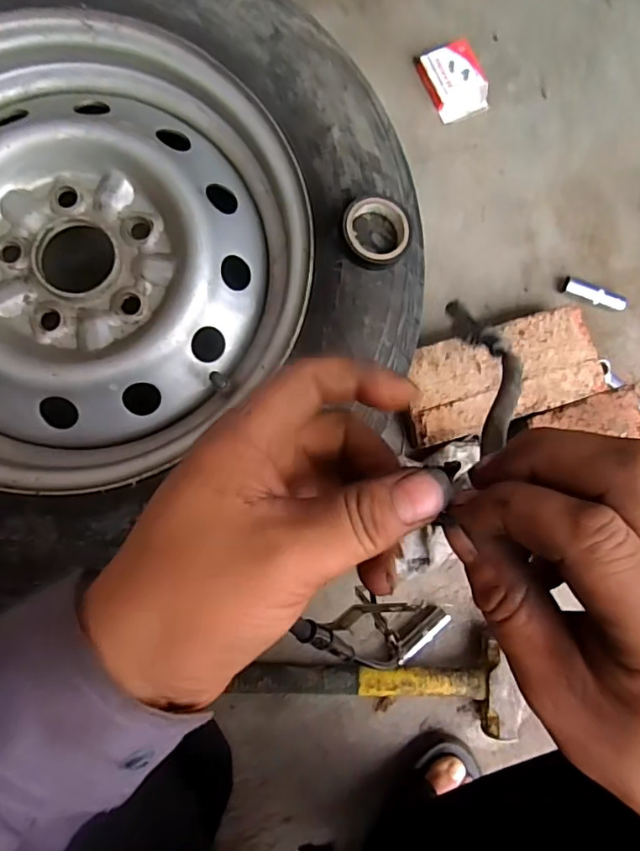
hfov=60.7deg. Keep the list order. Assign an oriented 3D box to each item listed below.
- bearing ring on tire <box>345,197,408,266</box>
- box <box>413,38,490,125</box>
[{"bbox_3d":[0.046,-0.160,0.450,0.054,0.021,0.051,0,85,-5],"label":"bearing ring on tire"},{"bbox_3d":[0.170,-0.432,0.687,0.068,0.023,0.092,-22,87,-7],"label":"box"}]

